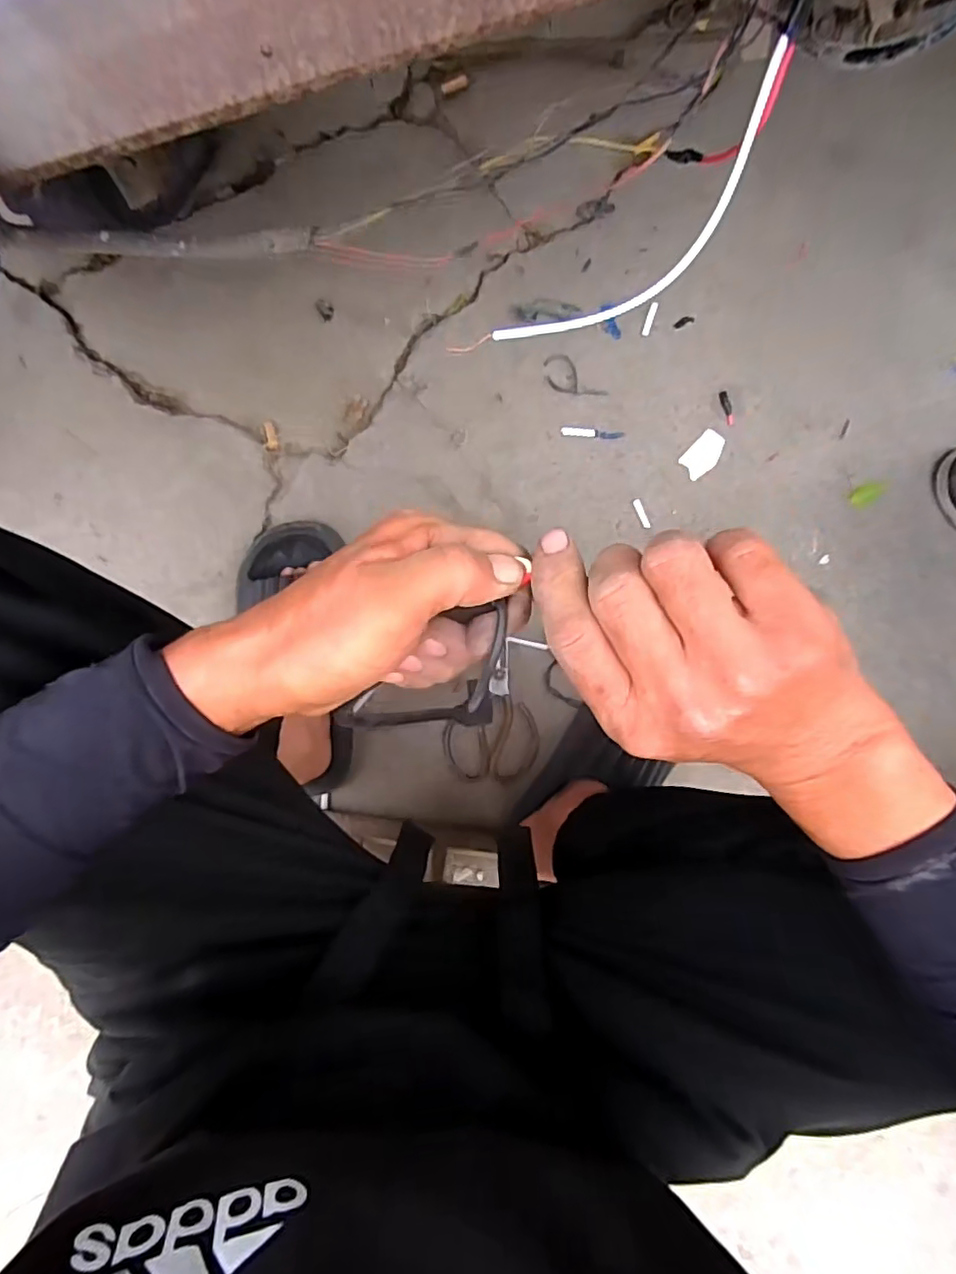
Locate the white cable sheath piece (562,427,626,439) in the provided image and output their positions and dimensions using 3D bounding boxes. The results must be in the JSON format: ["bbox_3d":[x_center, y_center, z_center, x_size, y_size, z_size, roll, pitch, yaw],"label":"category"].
[{"bbox_3d":[0.133,-0.237,0.710,0.074,0.004,0.011,1,92,-4],"label":"white cable sheath piece"}]

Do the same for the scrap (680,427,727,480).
[{"bbox_3d":[0.269,-0.217,0.725,0.036,0.004,0.059,42,89,-5],"label":"scrap"}]

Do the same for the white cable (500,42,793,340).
[{"bbox_3d":[0.104,-0.243,0.382,0.208,0.010,0.056,-33,112,33],"label":"white cable"}]

